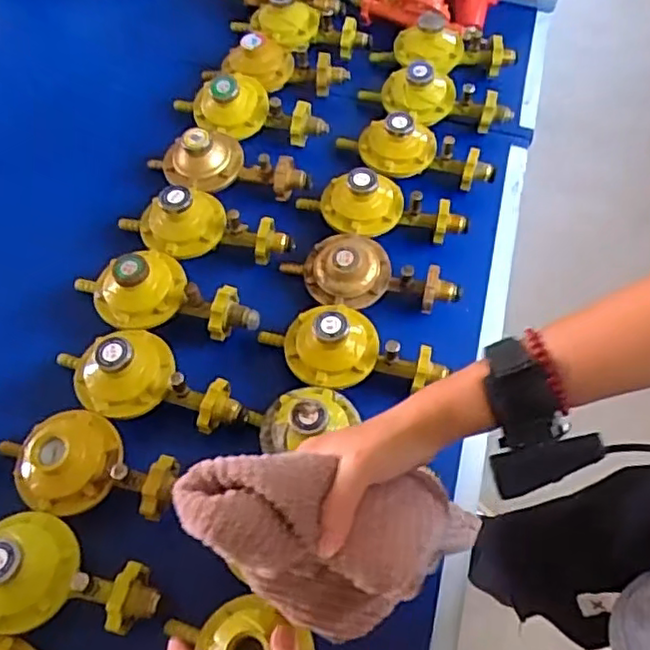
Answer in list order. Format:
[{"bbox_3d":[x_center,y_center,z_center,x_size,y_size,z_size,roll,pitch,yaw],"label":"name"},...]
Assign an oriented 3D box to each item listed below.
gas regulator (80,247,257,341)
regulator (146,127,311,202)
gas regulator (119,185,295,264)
[{"bbox_3d":[-0.149,-0.035,0.597,0.176,0.049,0.079,4,60,-1],"label":"gas regulator"},{"bbox_3d":[-0.104,-0.179,0.688,0.168,0.050,0.087,-3,61,-5],"label":"regulator"},{"bbox_3d":[-0.121,-0.105,0.639,0.168,0.052,0.085,-6,61,-7],"label":"gas regulator"}]

